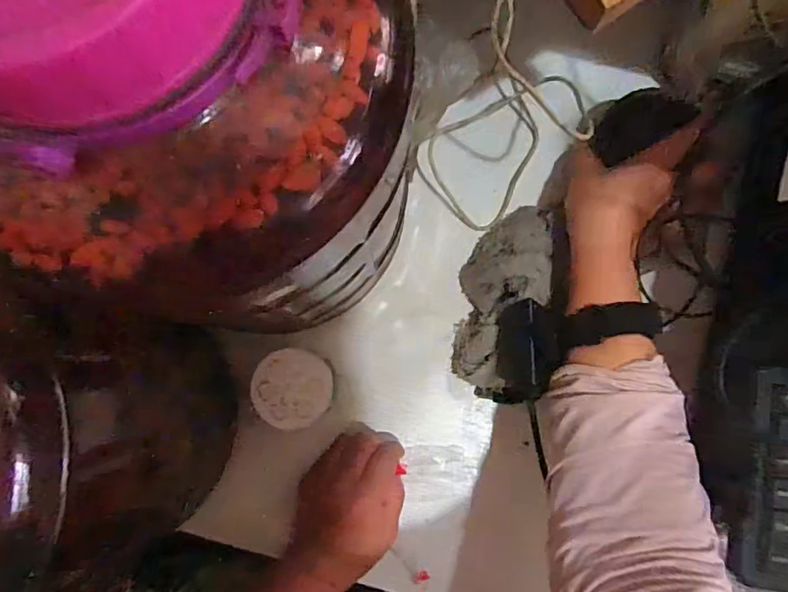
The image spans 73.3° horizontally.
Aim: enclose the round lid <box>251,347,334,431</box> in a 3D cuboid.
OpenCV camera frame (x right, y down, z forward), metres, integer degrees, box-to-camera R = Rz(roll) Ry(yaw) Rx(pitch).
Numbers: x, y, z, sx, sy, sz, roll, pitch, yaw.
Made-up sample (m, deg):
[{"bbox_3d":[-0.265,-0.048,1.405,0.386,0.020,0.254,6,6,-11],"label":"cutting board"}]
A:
[{"bbox_3d":[-0.080,0.074,0.423,0.062,0.008,0.062,6,88,-22],"label":"round lid"}]

